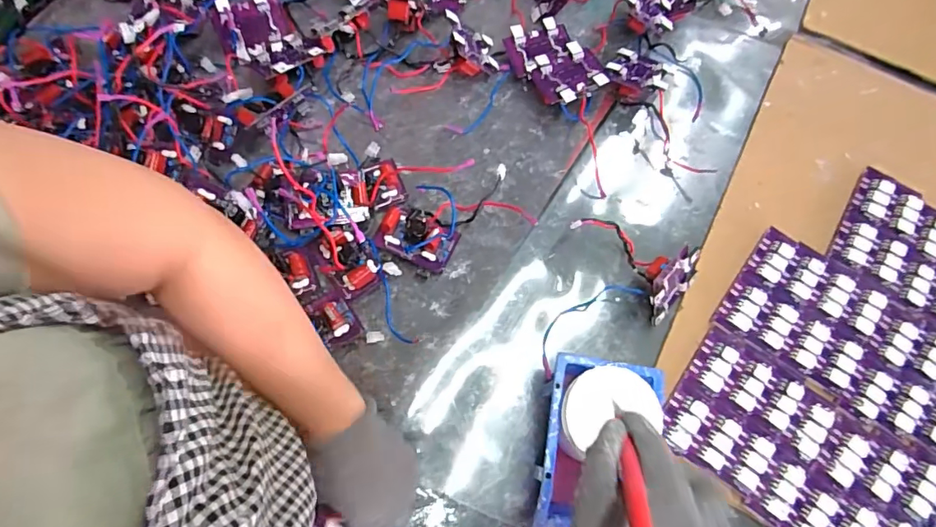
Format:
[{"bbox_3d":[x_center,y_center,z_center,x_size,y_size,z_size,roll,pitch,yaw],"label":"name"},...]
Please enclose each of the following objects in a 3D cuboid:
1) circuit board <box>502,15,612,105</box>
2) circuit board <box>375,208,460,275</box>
[{"bbox_3d":[0.119,-0.283,0.696,0.095,0.019,0.140,-31,67,-9],"label":"circuit board"},{"bbox_3d":[-0.062,-0.036,0.621,0.093,0.048,0.071,24,73,6],"label":"circuit board"}]

